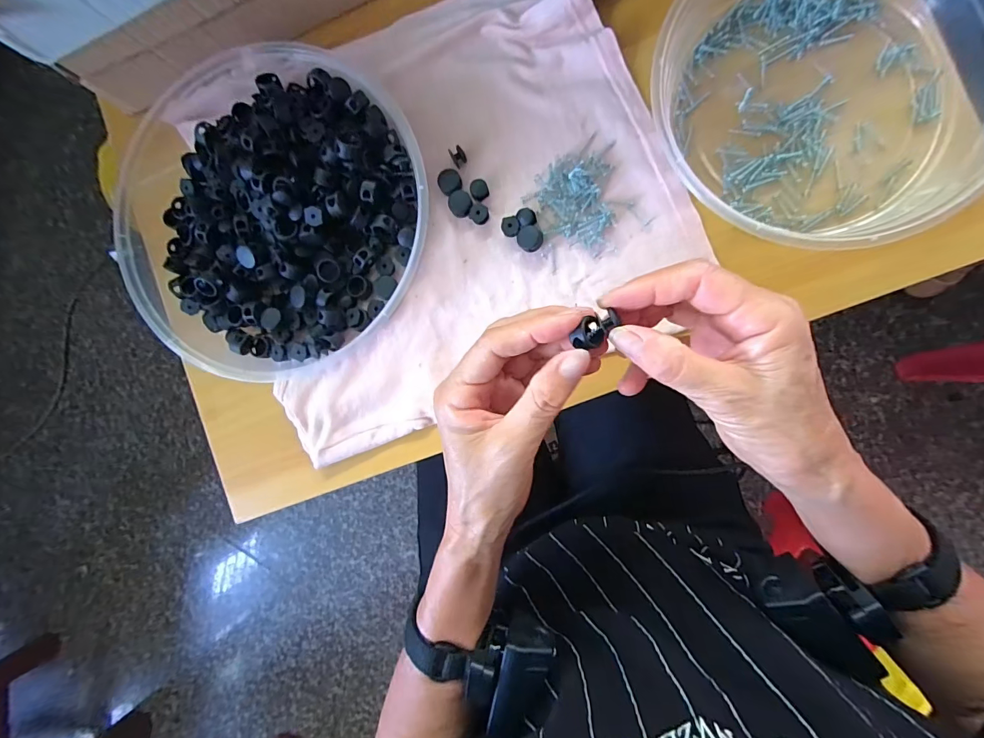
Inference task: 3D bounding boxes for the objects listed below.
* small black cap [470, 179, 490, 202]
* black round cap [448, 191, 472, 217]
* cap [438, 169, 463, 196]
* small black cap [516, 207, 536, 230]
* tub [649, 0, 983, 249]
[{"bbox_3d":[-0.009,-0.131,0.302,0.013,0.004,0.014,0,91,7],"label":"small black cap"},{"bbox_3d":[-0.023,-0.121,0.304,0.017,0.004,0.019,-10,89,7],"label":"black round cap"},{"bbox_3d":[-0.031,-0.138,0.303,0.017,0.004,0.017,0,91,7],"label":"cap"},{"bbox_3d":[0.025,-0.108,0.297,0.013,0.005,0.014,0,91,7],"label":"small black cap"},{"bbox_3d":[0.210,-0.178,0.257,0.183,0.040,0.196,0,91,7],"label":"tub"}]

